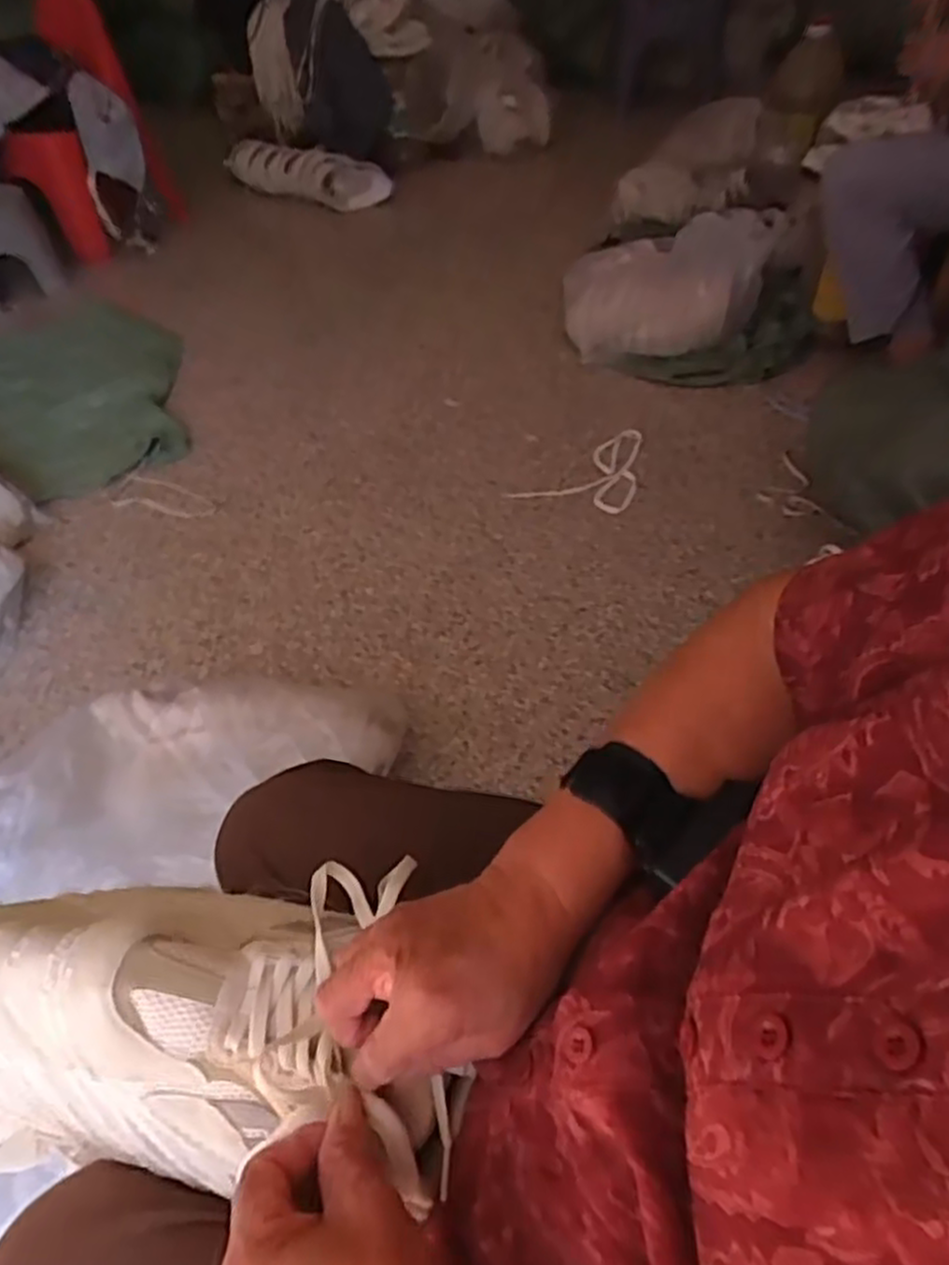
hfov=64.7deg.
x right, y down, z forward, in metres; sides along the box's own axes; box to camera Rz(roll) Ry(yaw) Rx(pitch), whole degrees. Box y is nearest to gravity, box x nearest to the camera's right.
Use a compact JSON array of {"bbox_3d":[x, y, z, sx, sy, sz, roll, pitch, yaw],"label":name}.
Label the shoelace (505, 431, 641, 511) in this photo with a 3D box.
[{"bbox_3d":[0.199,-0.317,1.416,0.226,0.033,0.235,11,51,13],"label":"shoelace"}]

